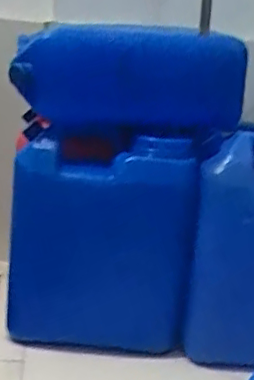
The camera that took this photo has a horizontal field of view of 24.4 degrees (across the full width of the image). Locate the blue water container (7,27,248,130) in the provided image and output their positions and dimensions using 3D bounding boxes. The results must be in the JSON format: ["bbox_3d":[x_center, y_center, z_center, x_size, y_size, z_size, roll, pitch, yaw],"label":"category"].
[{"bbox_3d":[-0.001,-0.202,1.086,0.405,0.186,0.179,2,13,-15],"label":"blue water container"}]

